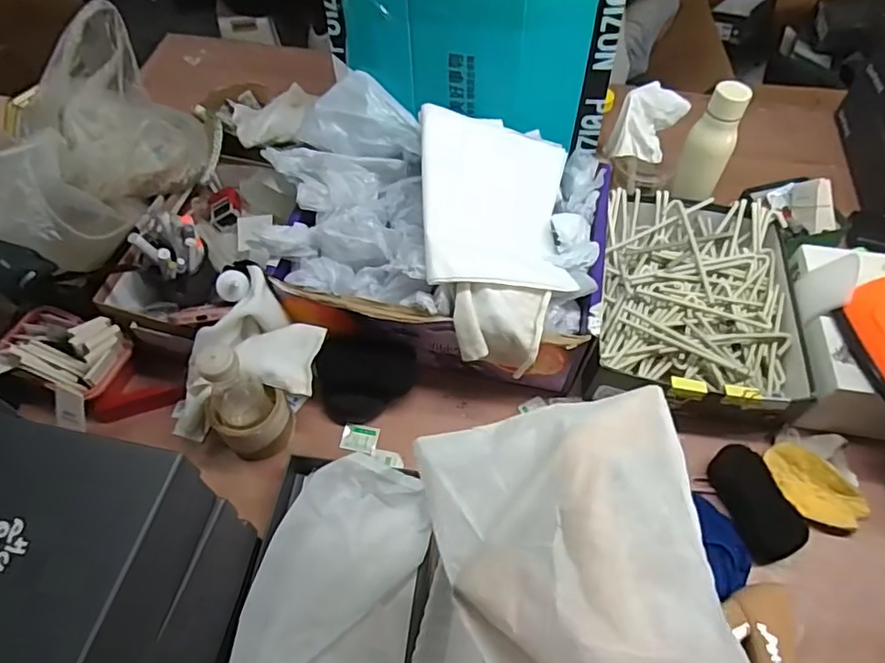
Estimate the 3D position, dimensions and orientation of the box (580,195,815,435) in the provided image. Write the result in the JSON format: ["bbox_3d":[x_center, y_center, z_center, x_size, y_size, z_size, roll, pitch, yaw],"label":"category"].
[{"bbox_3d":[0.343,-0.035,0.783,0.266,0.095,0.333,12,58,7],"label":"box"}]

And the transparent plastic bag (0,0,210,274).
[{"bbox_3d":[-0.463,-0.229,0.725,0.119,0.200,0.337,26,61,15],"label":"transparent plastic bag"}]

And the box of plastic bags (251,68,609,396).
[{"bbox_3d":[-0.012,-0.126,0.746,0.424,0.185,0.320,12,58,6],"label":"box of plastic bags"}]

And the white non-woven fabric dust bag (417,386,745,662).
[{"bbox_3d":[0.066,0.169,0.373,0.218,0.077,0.305,-15,40,20],"label":"white non-woven fabric dust bag"}]

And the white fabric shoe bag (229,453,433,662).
[{"bbox_3d":[-0.113,0.284,0.601,0.161,0.057,0.286,9,58,5],"label":"white fabric shoe bag"}]

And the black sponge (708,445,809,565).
[{"bbox_3d":[0.368,0.202,0.677,0.064,0.041,0.130,-12,59,-8],"label":"black sponge"}]

